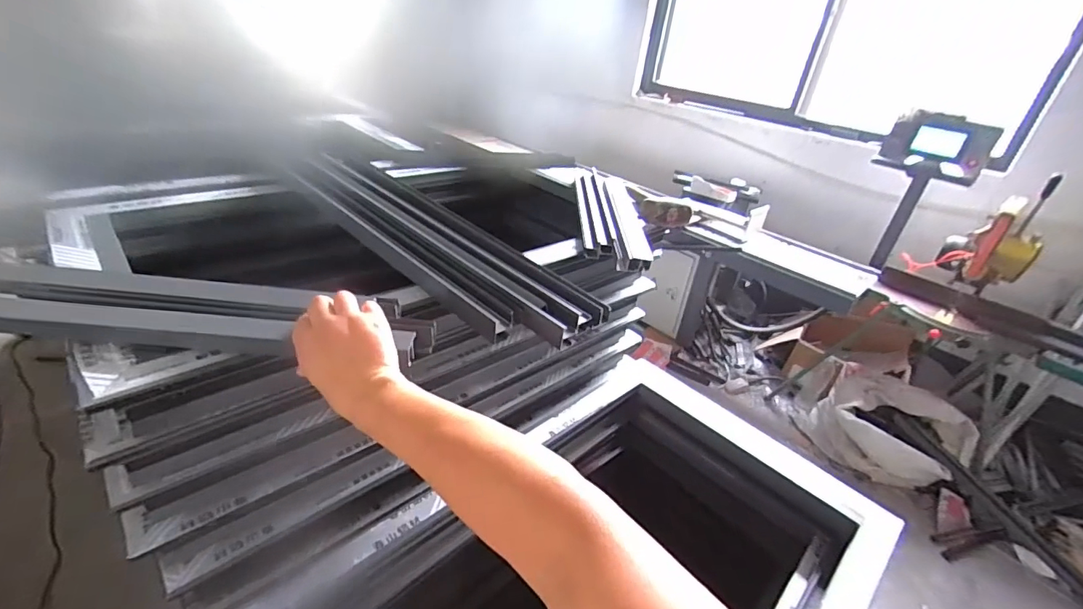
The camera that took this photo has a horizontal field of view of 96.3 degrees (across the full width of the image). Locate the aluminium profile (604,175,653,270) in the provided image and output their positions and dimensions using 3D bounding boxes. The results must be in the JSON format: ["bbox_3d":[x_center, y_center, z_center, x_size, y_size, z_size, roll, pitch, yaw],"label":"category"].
[{"bbox_3d":[0.160,-0.174,0.964,0.060,0.036,0.433,7,30,-2],"label":"aluminium profile"}]

